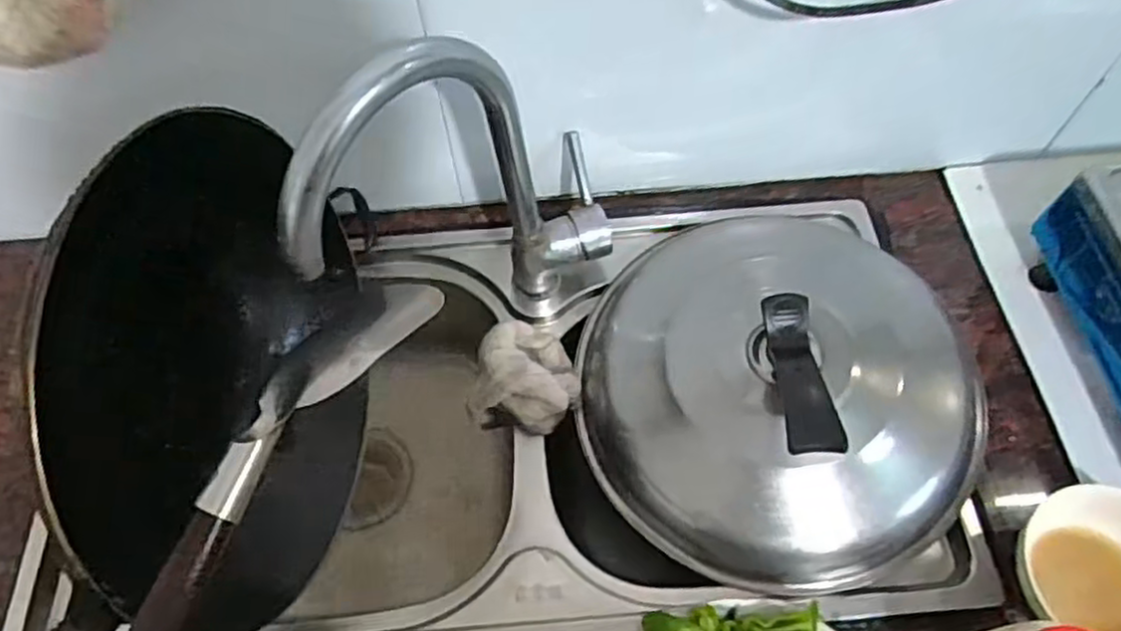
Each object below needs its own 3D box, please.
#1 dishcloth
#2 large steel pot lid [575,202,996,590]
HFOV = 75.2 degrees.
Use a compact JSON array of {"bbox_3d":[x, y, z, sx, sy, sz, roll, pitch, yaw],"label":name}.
[{"bbox_3d":[-0.028,0.053,0.650,0.091,0.063,0.093,-1,60,1],"label":"dishcloth"},{"bbox_3d":[0.174,0.045,0.588,0.291,0.134,0.323,-29,63,-15],"label":"large steel pot lid"}]

